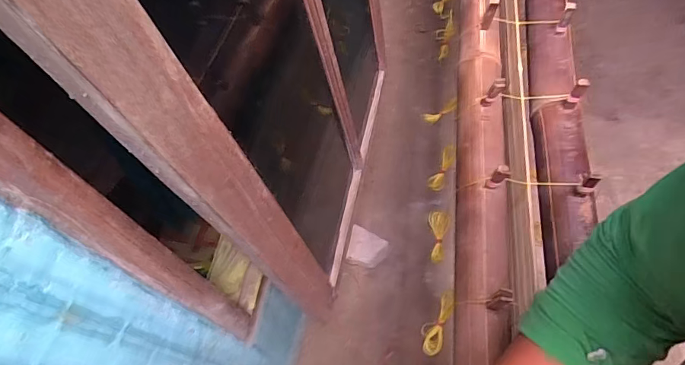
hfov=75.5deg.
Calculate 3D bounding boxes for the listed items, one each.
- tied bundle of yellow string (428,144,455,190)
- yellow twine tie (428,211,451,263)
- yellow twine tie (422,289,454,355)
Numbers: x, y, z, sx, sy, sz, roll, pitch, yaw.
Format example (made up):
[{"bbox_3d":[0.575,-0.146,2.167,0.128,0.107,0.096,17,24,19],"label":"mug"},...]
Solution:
[{"bbox_3d":[0.187,-0.026,0.829,0.028,0.093,0.023,28,31,18],"label":"tied bundle of yellow string"},{"bbox_3d":[0.171,0.097,0.794,0.034,0.027,0.091,3,87,6],"label":"yellow twine tie"},{"bbox_3d":[0.138,0.205,0.644,0.033,0.104,0.026,19,20,14],"label":"yellow twine tie"}]

